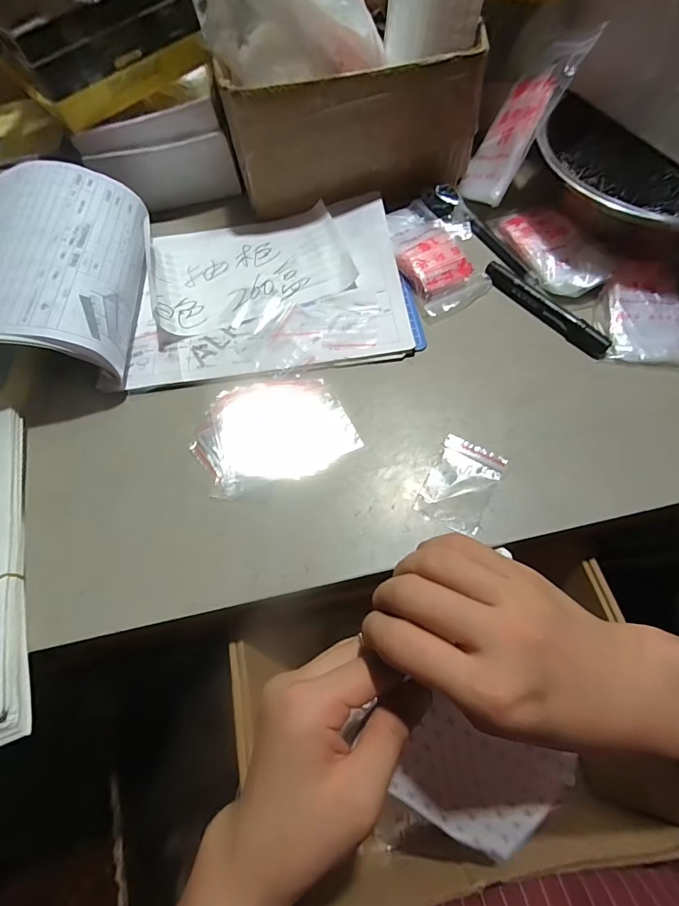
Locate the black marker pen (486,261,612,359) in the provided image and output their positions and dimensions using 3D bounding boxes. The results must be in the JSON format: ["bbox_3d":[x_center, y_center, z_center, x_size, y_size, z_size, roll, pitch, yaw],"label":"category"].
[{"bbox_3d":[0.185,-0.133,0.377,0.018,0.015,0.135,-33,67,-14],"label":"black marker pen"}]

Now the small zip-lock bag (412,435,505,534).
[{"bbox_3d":[0.092,0.023,0.312,0.048,0.004,0.072,28,67,14],"label":"small zip-lock bag"}]

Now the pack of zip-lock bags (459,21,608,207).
[{"bbox_3d":[0.177,-0.330,0.415,0.014,0.148,0.076,16,26,-36],"label":"pack of zip-lock bags"}]

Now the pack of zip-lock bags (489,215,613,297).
[{"bbox_3d":[0.201,-0.200,0.399,0.056,0.018,0.126,-24,66,-10],"label":"pack of zip-lock bags"}]

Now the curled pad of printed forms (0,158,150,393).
[{"bbox_3d":[-0.273,-0.163,0.382,0.172,0.077,0.221,-6,63,-1],"label":"curled pad of printed forms"}]

